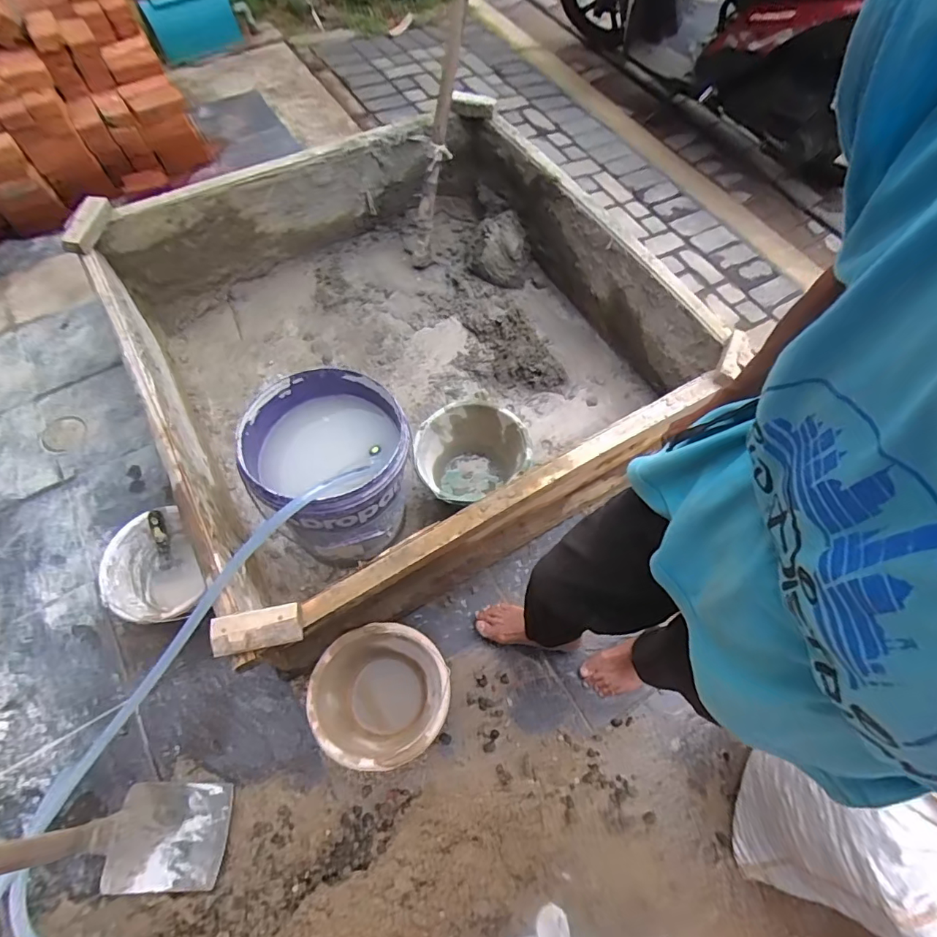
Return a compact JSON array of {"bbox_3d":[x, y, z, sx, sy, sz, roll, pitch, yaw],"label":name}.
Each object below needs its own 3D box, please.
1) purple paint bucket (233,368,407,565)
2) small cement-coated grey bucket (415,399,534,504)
[{"bbox_3d":[-0.276,-0.001,1.029,0.296,0.309,0.308,-10,66,-4],"label":"purple paint bucket"},{"bbox_3d":[0.009,-0.017,1.212,0.264,0.183,0.249,-10,65,-7],"label":"small cement-coated grey bucket"}]

